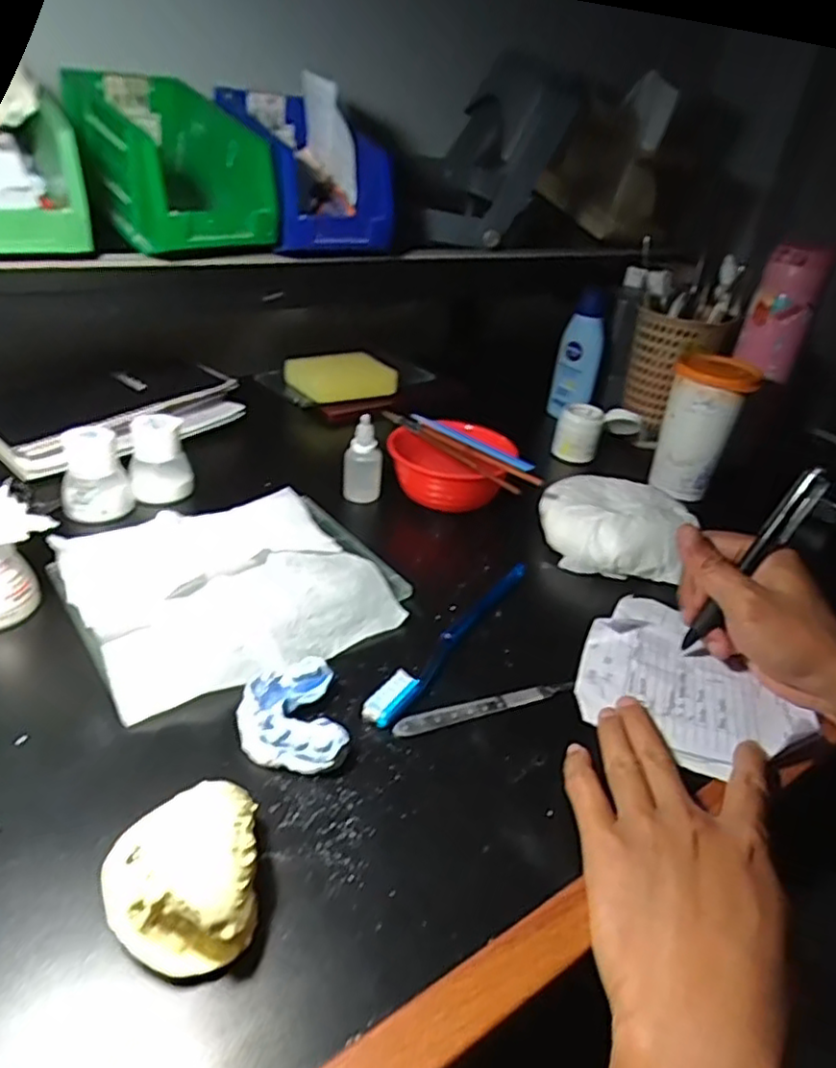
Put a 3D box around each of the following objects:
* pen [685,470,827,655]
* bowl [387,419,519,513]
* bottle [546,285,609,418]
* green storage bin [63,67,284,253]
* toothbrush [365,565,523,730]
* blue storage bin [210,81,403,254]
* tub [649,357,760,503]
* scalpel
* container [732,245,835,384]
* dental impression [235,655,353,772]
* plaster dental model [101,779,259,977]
[{"bbox_3d":[0.208,0.018,0.414,0.015,0.133,0.014,16,23,-39],"label":"pen"},{"bbox_3d":[0.027,-0.062,0.583,0.104,0.046,0.093,15,34,12],"label":"bowl"},{"bbox_3d":[0.185,-0.204,0.762,0.045,0.140,0.046,10,33,4],"label":"bottle"},{"bbox_3d":[-0.200,-0.299,0.531,0.098,0.103,0.166,-23,44,-39],"label":"green storage bin"},{"bbox_3d":[0.027,0.066,0.436,0.018,0.013,0.185,25,37,25],"label":"toothbrush"},{"bbox_3d":[-0.105,-0.314,0.574,0.164,0.105,0.104,31,39,31],"label":"blue storage bin"},{"bbox_3d":[0.262,-0.099,0.617,0.068,0.118,0.060,25,37,25],"label":"tub"},{"bbox_3d":[0.040,0.101,0.392,0.114,0.006,0.011,-8,36,-22],"label":"scalpel"},{"bbox_3d":[0.354,-0.215,0.646,0.058,0.122,0.052,22,35,21],"label":"container"},{"bbox_3d":[-0.070,0.094,0.357,0.052,0.028,0.075,-6,35,-19],"label":"dental impression"},{"bbox_3d":[-0.097,0.139,0.271,0.058,0.041,0.066,-2,34,-15],"label":"plaster dental model"}]

